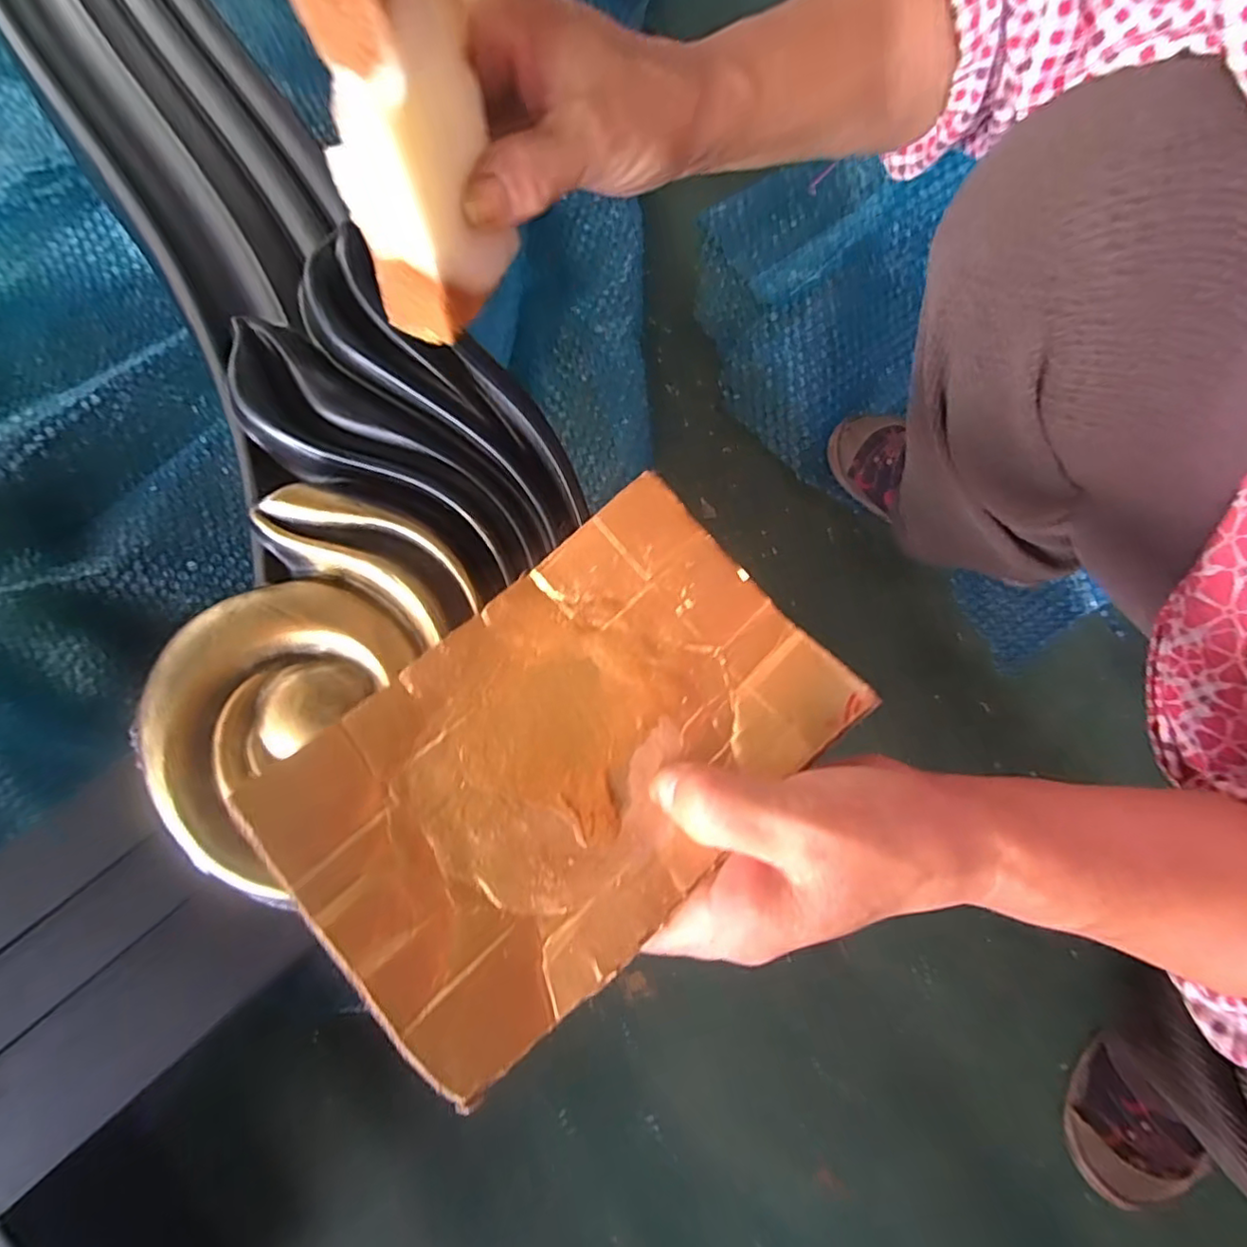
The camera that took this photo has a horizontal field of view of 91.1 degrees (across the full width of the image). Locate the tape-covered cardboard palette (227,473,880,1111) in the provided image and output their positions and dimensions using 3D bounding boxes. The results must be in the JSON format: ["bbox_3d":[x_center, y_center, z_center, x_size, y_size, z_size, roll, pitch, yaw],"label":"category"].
[{"bbox_3d":[-0.016,0.039,0.194,0.165,0.026,0.110,-41,79,-9],"label":"tape-covered cardboard palette"}]

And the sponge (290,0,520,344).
[{"bbox_3d":[-0.059,-0.139,0.169,0.037,0.106,0.043,13,62,3],"label":"sponge"}]

